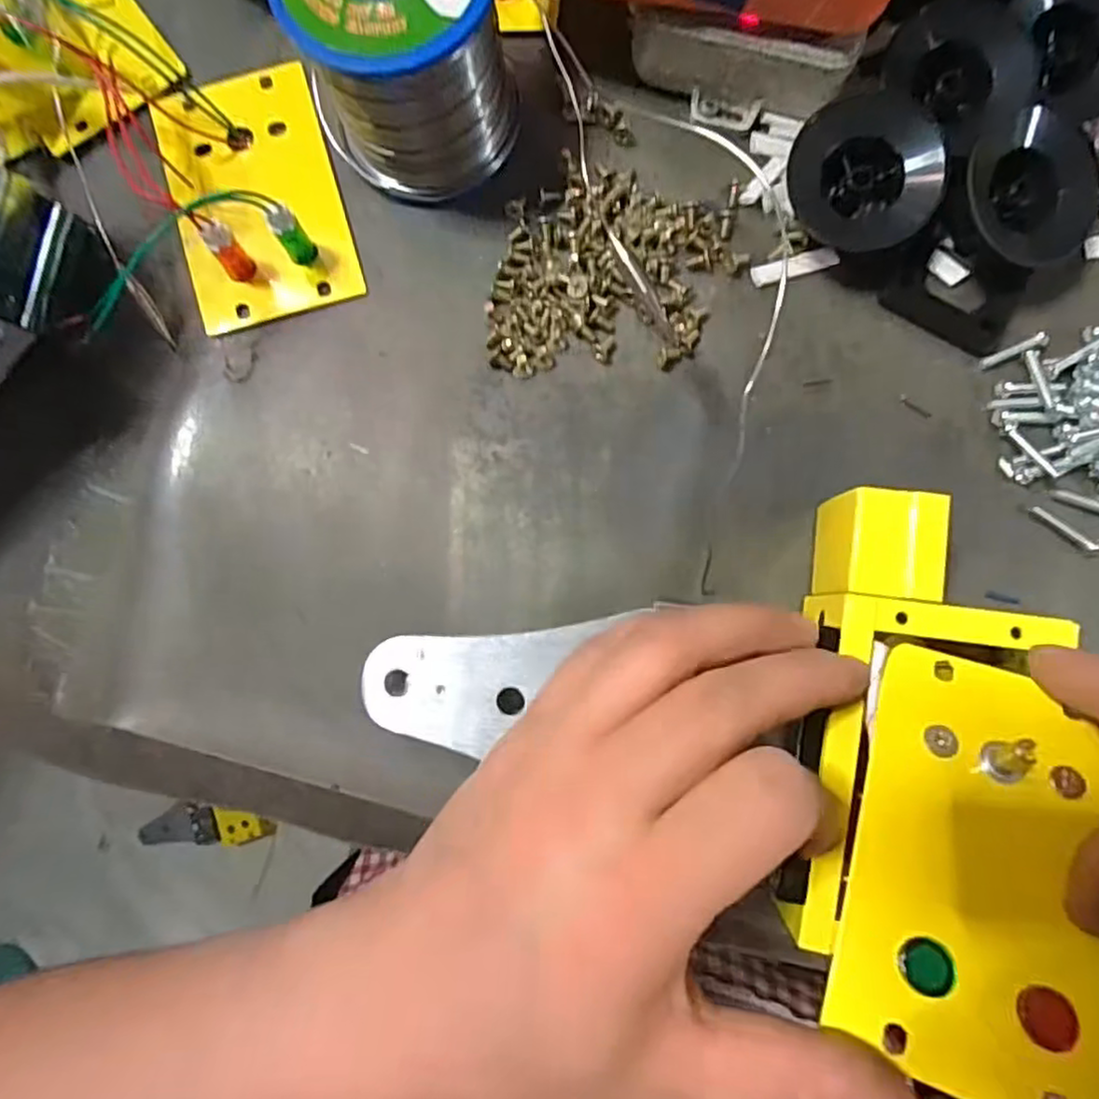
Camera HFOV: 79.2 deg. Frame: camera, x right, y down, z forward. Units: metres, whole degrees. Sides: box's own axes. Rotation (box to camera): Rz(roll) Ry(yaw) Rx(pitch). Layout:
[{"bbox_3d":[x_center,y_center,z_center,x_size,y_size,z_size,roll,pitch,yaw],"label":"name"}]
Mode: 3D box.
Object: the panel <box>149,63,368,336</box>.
[{"bbox_3d":[-0.107,-0.130,0.230,0.056,0.031,0.093,-17,85,0],"label":"panel"}]

